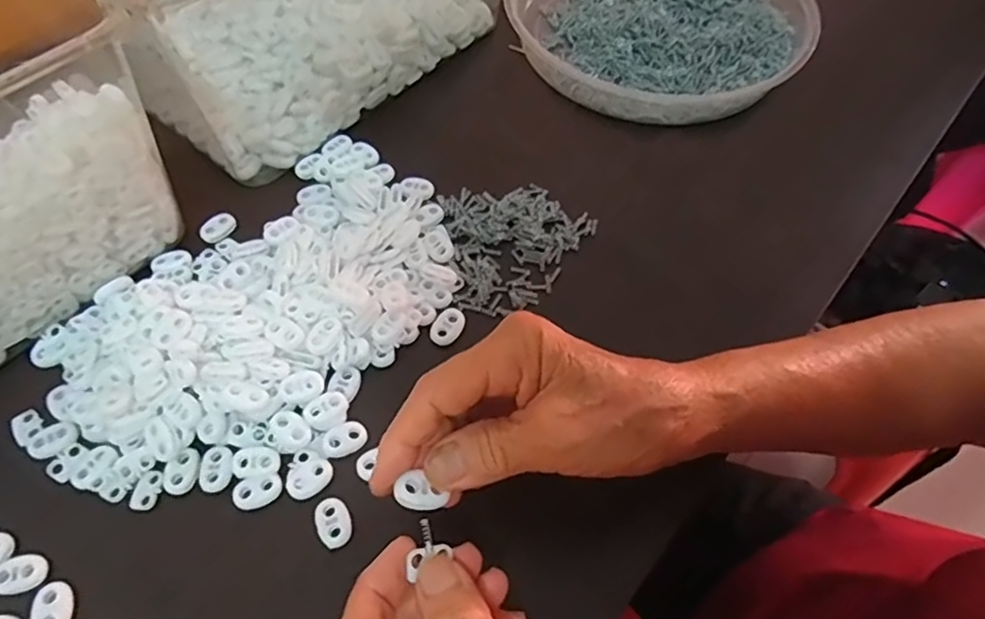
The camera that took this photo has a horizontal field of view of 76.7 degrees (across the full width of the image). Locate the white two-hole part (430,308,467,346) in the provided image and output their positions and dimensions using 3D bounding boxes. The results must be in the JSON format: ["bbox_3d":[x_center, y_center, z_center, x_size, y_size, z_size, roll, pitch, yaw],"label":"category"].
[{"bbox_3d":[-0.025,0.009,0.349,0.016,0.006,0.023,35,63,20],"label":"white two-hole part"}]

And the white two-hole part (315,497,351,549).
[{"bbox_3d":[-0.075,0.100,0.292,0.015,0.004,0.023,-20,60,-13],"label":"white two-hole part"}]

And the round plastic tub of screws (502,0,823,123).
[{"bbox_3d":[0.129,-0.235,0.481,0.222,0.053,0.234,0,57,-1],"label":"round plastic tub of screws"}]

